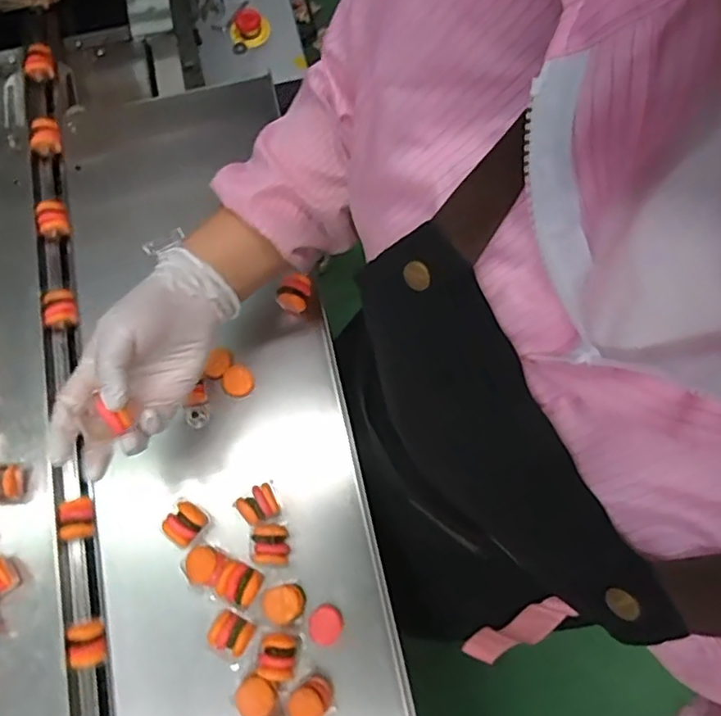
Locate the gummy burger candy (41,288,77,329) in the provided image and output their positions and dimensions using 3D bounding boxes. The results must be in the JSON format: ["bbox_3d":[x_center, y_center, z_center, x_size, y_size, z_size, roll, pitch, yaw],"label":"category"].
[{"bbox_3d":[-0.294,-0.046,0.599,0.031,0.031,0.035,-15,76,-4],"label":"gummy burger candy"}]

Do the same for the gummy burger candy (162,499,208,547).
[{"bbox_3d":[-0.148,0.140,0.519,0.030,0.027,0.032,37,78,9],"label":"gummy burger candy"}]

